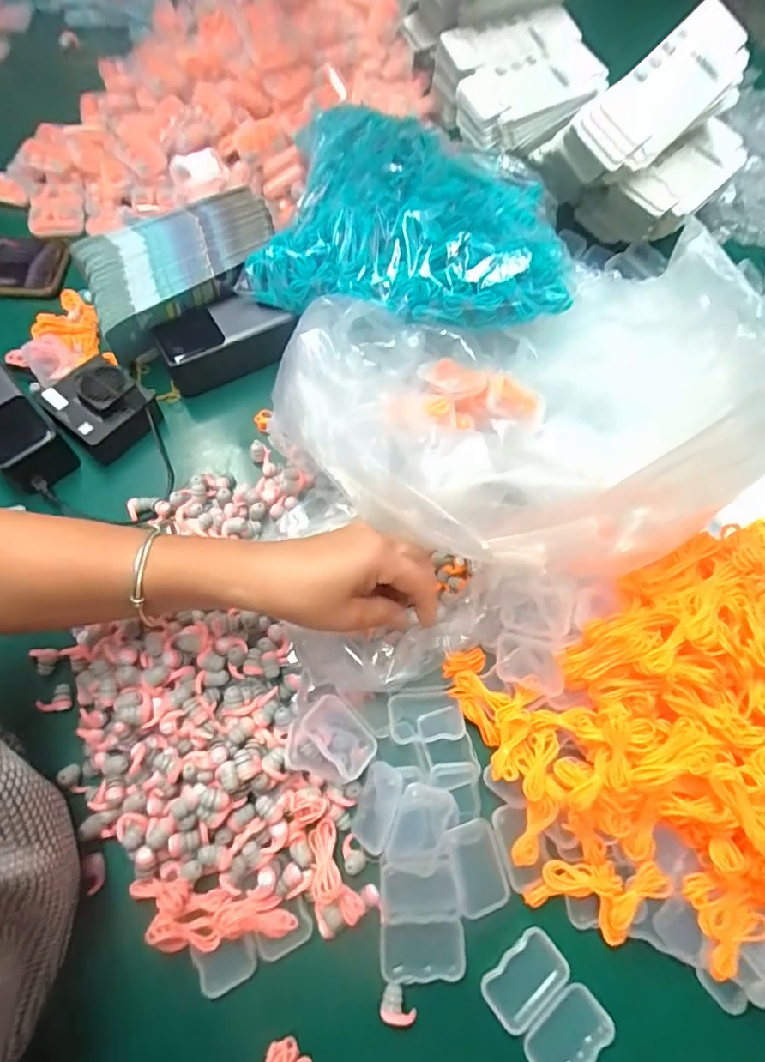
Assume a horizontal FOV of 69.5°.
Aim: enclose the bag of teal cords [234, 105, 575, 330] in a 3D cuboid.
[{"bbox_3d":[0.031,-0.299,0.525,0.281,0.069,0.218,10,67,1],"label":"bag of teal cords"}]

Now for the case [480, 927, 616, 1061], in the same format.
[{"bbox_3d":[0.108,0.314,0.363,0.055,0.008,0.077,-36,73,-17],"label":"case"}]

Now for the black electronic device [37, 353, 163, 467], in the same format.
[{"bbox_3d":[-0.257,-0.115,0.499,0.087,0.042,0.072,37,70,12],"label":"black electronic device"}]

